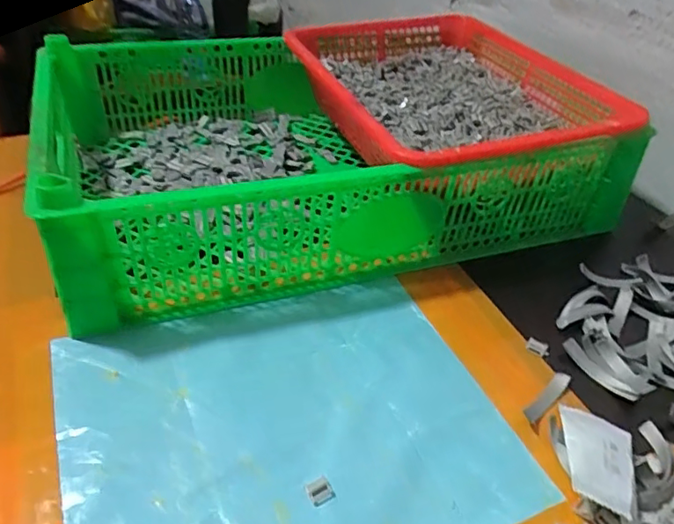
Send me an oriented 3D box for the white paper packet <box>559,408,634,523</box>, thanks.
[{"bbox_3d":[0.141,0.105,0.298,0.036,0.006,0.060,19,34,6],"label":"white paper packet"}]

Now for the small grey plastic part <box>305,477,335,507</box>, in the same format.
[{"bbox_3d":[-0.009,0.120,0.290,0.013,0.004,0.013,-20,44,-27],"label":"small grey plastic part"}]

